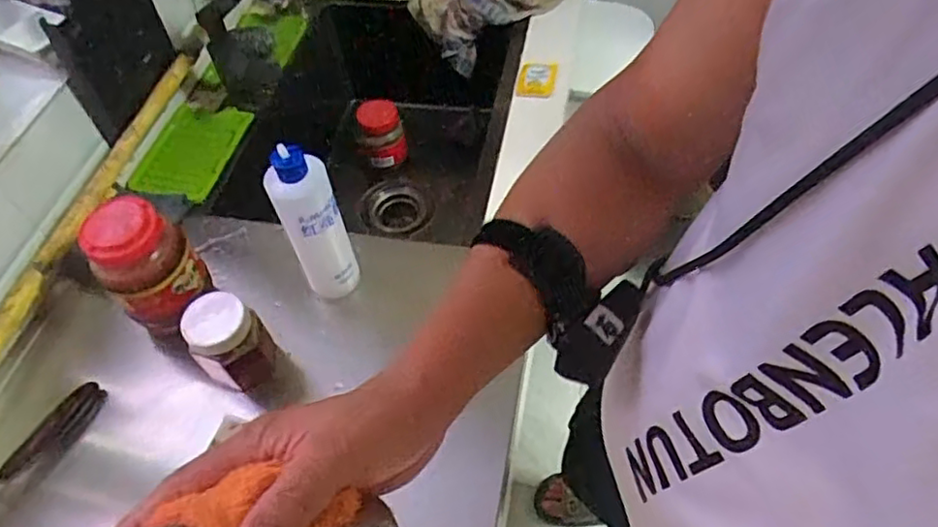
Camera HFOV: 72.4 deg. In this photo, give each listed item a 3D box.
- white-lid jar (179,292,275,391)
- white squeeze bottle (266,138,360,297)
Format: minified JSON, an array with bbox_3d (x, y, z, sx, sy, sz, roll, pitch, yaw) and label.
[{"bbox_3d":[-0.252,0.087,0.685,0.068,0.121,0.064,-2,54,3],"label":"white-lid jar"},{"bbox_3d":[-0.167,-0.037,0.705,0.064,0.219,0.060,-23,55,-12],"label":"white squeeze bottle"}]

